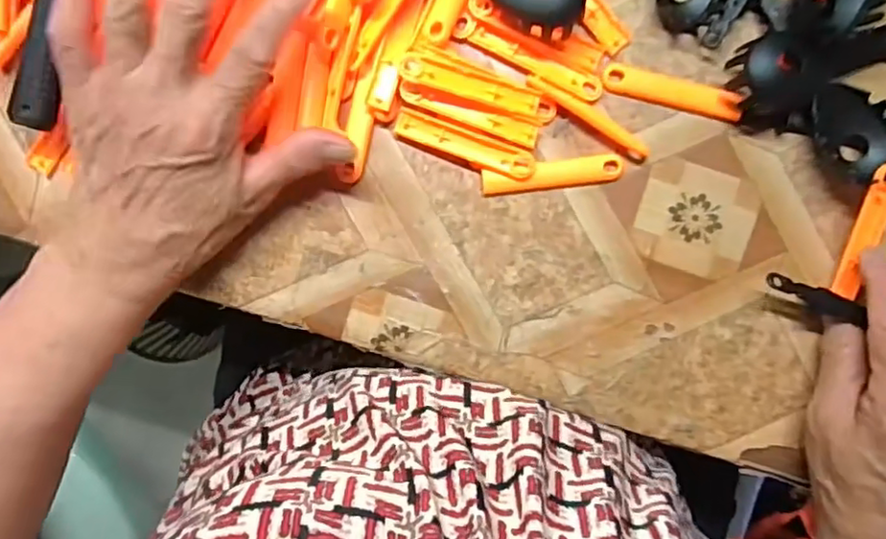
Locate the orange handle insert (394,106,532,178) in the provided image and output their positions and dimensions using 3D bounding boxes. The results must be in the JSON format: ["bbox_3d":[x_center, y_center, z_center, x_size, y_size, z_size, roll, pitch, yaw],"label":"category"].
[{"bbox_3d":[0.012,-0.067,0.332,0.076,0.004,0.015,20,106,0],"label":"orange handle insert"}]

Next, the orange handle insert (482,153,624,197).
[{"bbox_3d":[0.059,-0.051,0.336,0.076,0.008,0.014,-8,90,-2],"label":"orange handle insert"}]

